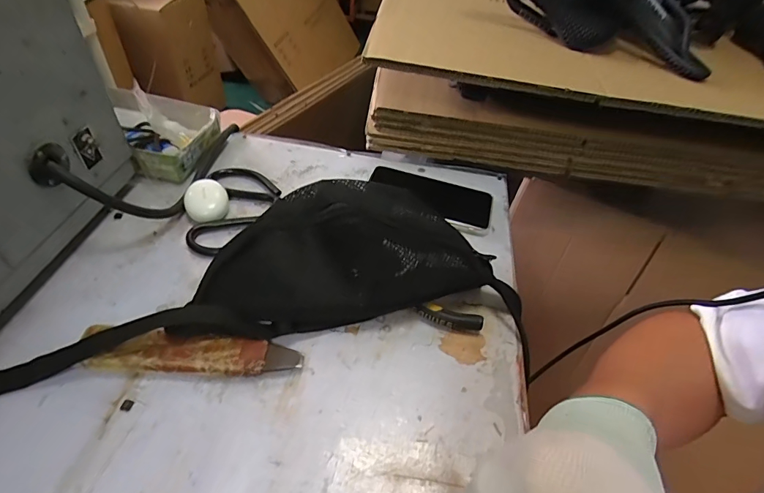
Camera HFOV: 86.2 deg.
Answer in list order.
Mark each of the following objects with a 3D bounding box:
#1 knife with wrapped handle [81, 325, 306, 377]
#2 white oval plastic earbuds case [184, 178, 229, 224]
[{"bbox_3d":[-0.163,0.093,0.349,0.182,0.024,0.038,6,46,-1],"label":"knife with wrapped handle"},{"bbox_3d":[-0.205,-0.054,0.477,0.045,0.025,0.053,-8,48,-15],"label":"white oval plastic earbuds case"}]

